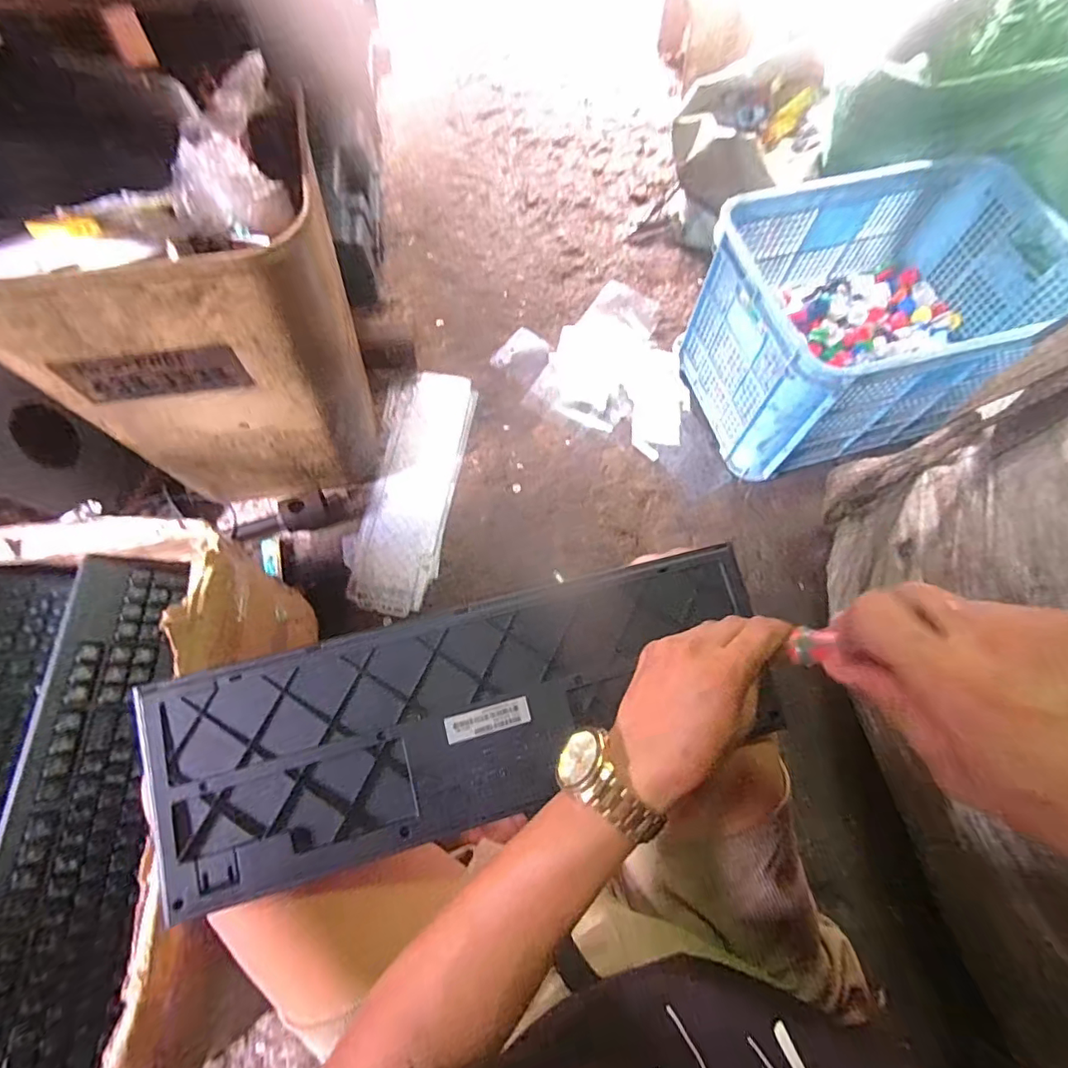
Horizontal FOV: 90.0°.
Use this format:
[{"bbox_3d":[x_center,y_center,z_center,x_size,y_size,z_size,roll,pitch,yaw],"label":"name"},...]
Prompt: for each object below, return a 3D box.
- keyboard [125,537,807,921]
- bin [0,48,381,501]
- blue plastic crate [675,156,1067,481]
[{"bbox_3d":[-0.036,0.118,0.382,0.431,0.032,0.155,-18,71,-11],"label":"keyboard"},{"bbox_3d":[-0.413,-0.258,0.678,0.354,0.524,0.241,-7,69,-6],"label":"bin"},{"bbox_3d":[0.573,-0.352,0.962,0.504,0.342,0.398,-17,70,-9],"label":"blue plastic crate"}]

